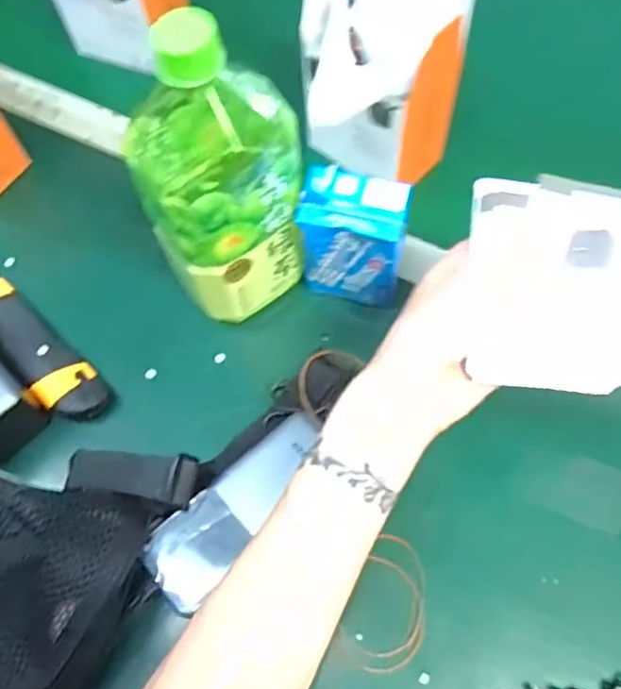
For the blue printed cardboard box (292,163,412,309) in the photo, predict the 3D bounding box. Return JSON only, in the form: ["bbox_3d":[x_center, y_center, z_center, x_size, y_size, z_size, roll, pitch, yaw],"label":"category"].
[{"bbox_3d":[0.030,-0.067,0.425,0.069,0.105,0.039,11,66,7],"label":"blue printed cardboard box"}]

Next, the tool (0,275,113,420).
[{"bbox_3d":[-0.212,-0.007,0.451,0.163,0.035,0.042,41,73,18],"label":"tool"}]

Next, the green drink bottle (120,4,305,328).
[{"bbox_3d":[-0.056,-0.101,0.378,0.086,0.211,0.079,-35,69,-13],"label":"green drink bottle"}]

